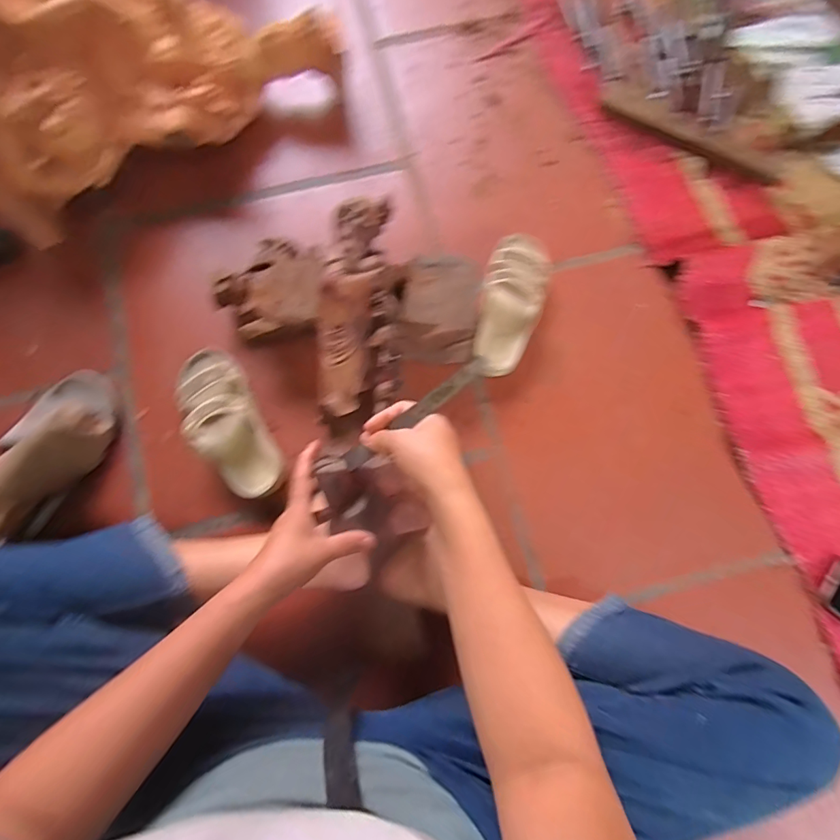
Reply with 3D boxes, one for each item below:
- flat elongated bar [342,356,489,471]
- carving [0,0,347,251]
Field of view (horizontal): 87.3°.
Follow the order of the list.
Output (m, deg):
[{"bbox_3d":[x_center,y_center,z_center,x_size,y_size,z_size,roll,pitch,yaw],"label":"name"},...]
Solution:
[{"bbox_3d":[-0.008,-0.004,0.420,0.172,0.010,0.018,-37,81,17],"label":"flat elongated bar"},{"bbox_3d":[-0.432,-0.566,0.643,0.557,0.189,0.301,-31,81,-8],"label":"carving"}]

